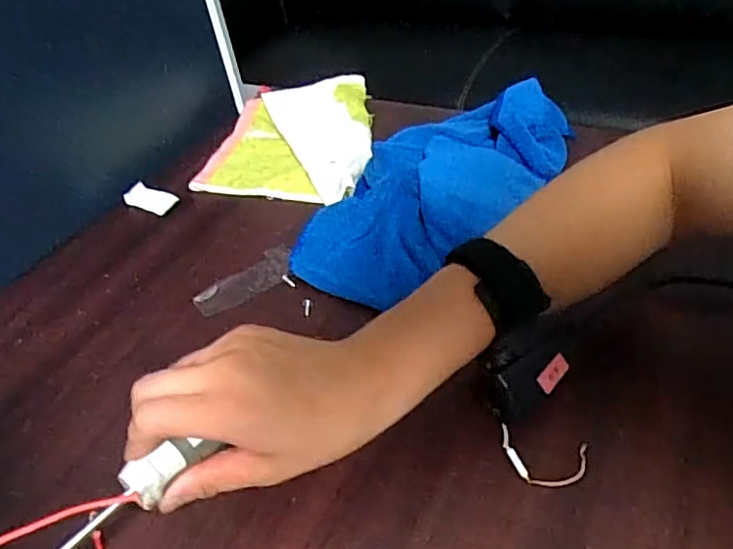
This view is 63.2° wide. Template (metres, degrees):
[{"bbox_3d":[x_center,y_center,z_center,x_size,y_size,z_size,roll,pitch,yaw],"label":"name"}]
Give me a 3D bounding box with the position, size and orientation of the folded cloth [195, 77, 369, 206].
[{"bbox_3d":[-0.067,-0.147,0.630,0.174,0.034,0.211,6,42,15],"label":"folded cloth"}]

